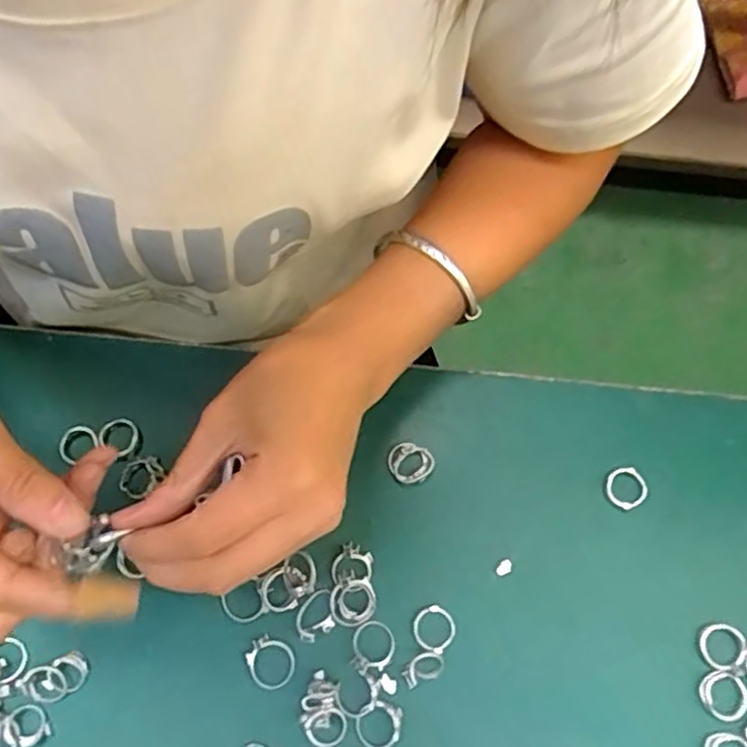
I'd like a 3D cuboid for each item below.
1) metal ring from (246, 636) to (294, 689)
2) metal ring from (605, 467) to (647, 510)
[{"bbox_3d":[-0.051,0.143,0.333,0.022,0.005,0.025,-27,75,-8],"label":"metal ring"},{"bbox_3d":[0.134,0.060,0.357,0.021,0.004,0.021,0,73,0],"label":"metal ring"}]

